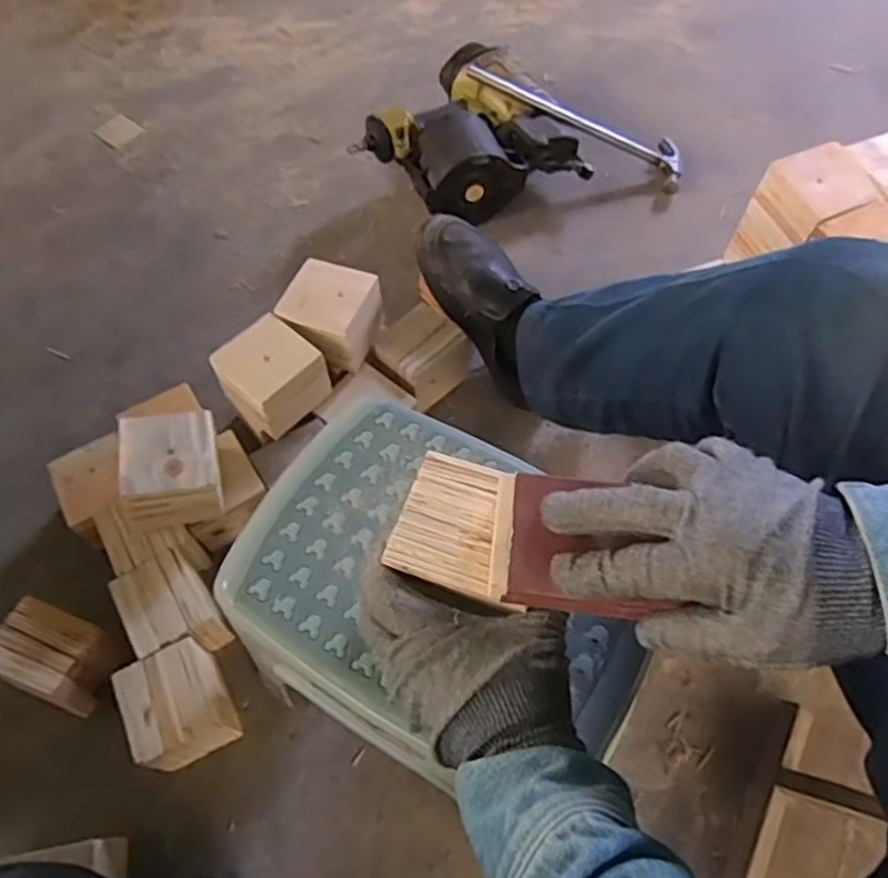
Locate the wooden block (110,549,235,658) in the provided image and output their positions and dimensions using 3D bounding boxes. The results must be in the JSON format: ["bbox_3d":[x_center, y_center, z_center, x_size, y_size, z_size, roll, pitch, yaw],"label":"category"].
[{"bbox_3d":[-0.293,0.187,0.770,0.082,0.069,0.103,-31,66,-14],"label":"wooden block"}]

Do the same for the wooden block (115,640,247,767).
[{"bbox_3d":[-0.268,0.274,0.733,0.096,0.089,0.101,-27,65,-12],"label":"wooden block"}]

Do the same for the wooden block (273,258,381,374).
[{"bbox_3d":[-0.137,-0.155,0.873,0.107,0.066,0.103,23,65,13],"label":"wooden block"}]

